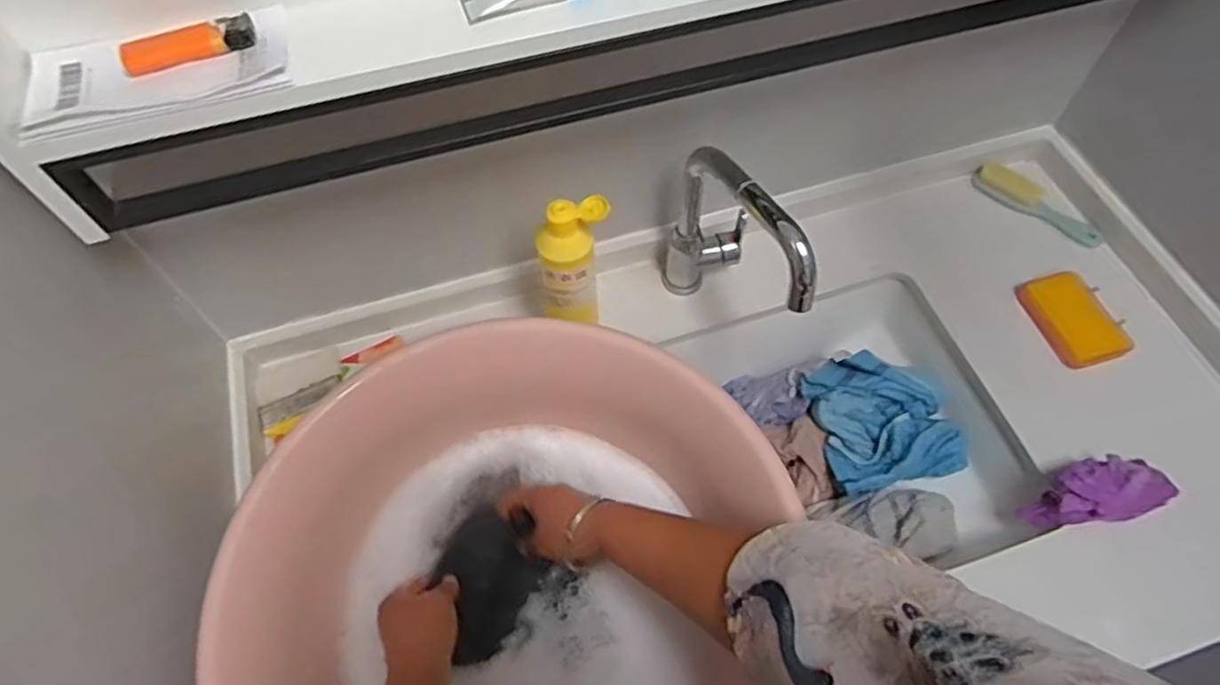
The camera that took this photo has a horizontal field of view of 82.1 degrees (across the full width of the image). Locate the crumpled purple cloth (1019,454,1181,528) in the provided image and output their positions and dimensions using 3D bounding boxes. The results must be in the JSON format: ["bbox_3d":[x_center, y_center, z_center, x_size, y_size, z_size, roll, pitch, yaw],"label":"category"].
[{"bbox_3d":[0.470,0.147,0.676,0.105,0.074,0.062,-16,62,-8],"label":"crumpled purple cloth"}]

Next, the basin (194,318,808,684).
[{"bbox_3d":[-0.079,0.185,0.566,0.387,0.141,0.386,0,60,1],"label":"basin"}]

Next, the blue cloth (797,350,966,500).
[{"bbox_3d":[0.312,0.086,0.804,0.145,0.051,0.152,-10,61,-5],"label":"blue cloth"}]

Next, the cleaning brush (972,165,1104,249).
[{"bbox_3d":[0.537,-0.173,0.881,0.164,0.038,0.033,34,66,18],"label":"cleaning brush"}]

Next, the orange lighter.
[{"bbox_3d":[-0.271,-0.192,0.450,0.079,0.013,0.023,-20,62,-10],"label":"orange lighter"}]

